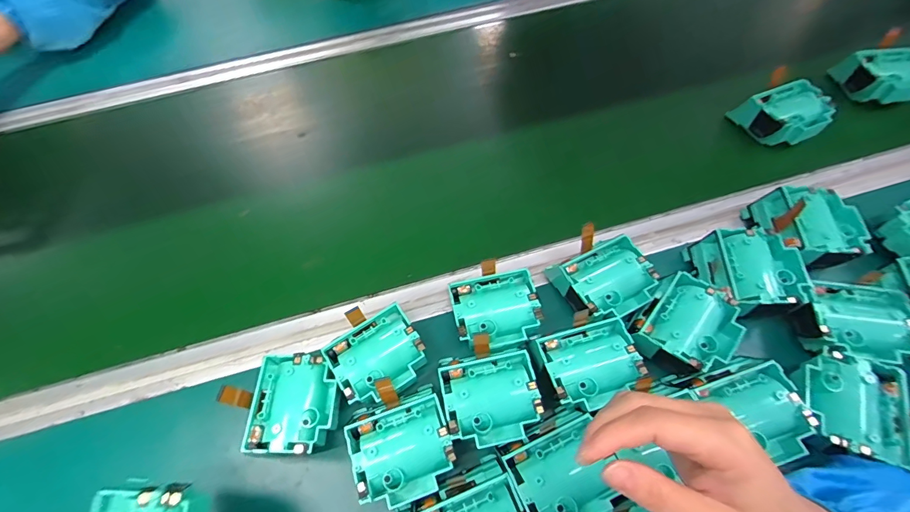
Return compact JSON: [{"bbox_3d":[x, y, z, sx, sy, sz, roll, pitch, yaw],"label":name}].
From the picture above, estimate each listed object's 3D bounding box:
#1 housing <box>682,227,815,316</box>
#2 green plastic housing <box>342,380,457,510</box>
[{"bbox_3d":[0.268,0.016,0.384,0.077,0.044,0.083,-6,60,0],"label":"housing"},{"bbox_3d":[-0.041,0.145,0.322,0.073,0.031,0.076,-18,60,-8],"label":"green plastic housing"}]

